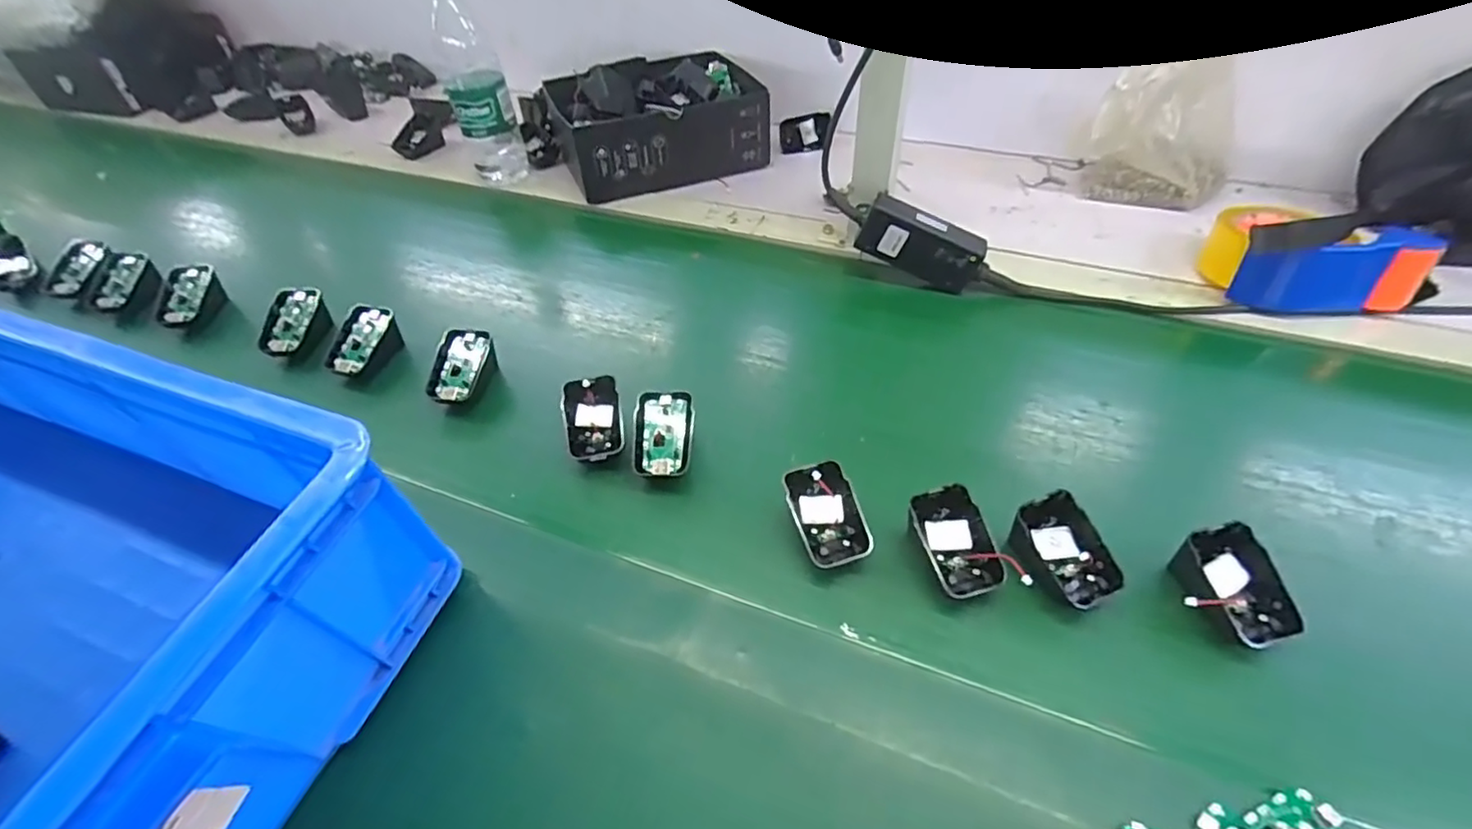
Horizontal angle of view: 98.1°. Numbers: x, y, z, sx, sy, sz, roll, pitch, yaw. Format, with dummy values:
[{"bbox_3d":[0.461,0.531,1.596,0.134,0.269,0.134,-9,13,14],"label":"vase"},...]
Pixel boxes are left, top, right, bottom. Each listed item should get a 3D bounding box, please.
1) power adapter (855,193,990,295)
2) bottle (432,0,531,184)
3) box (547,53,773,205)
[{"bbox_3d":[0.178,-0.159,0.604,0.120,0.049,0.028,26,52,2],"label":"power adapter"},{"bbox_3d":[-0.306,-0.391,0.752,0.064,0.230,0.075,-18,48,-11],"label":"bottle"},{"bbox_3d":[-0.098,-0.370,0.811,0.239,0.099,0.189,-19,49,-13],"label":"box"}]

